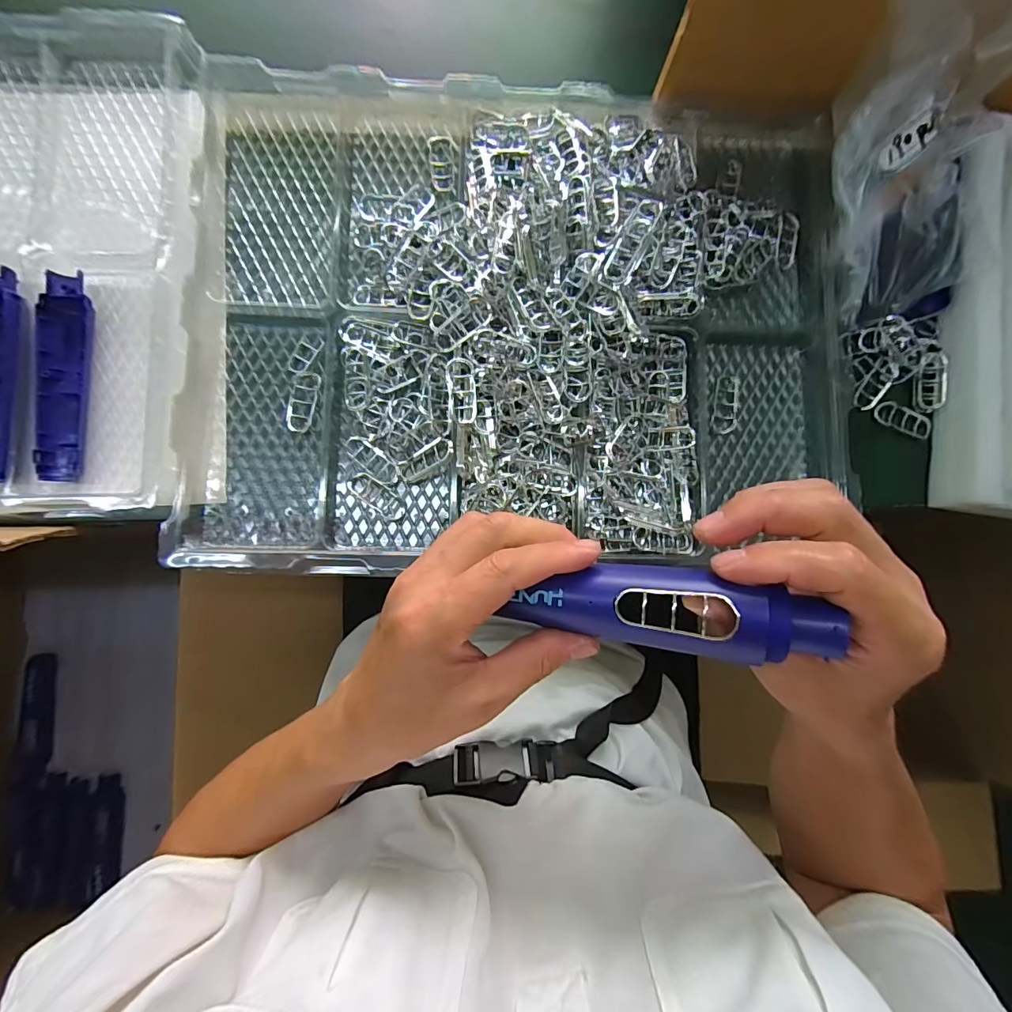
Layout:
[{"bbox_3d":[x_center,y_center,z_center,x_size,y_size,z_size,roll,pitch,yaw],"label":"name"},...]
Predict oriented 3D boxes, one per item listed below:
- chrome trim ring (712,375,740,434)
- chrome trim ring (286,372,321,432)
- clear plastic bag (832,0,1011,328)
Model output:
[{"bbox_3d":[0.198,-0.091,0.400,0.024,0.007,0.056,12,85,-2],"label":"chrome trim ring"},{"bbox_3d":[-0.172,-0.088,0.379,0.022,0.004,0.052,14,85,-2],"label":"chrome trim ring"},{"bbox_3d":[0.356,-0.280,0.342,0.149,0.155,0.195,-12,85,-4],"label":"clear plastic bag"}]

